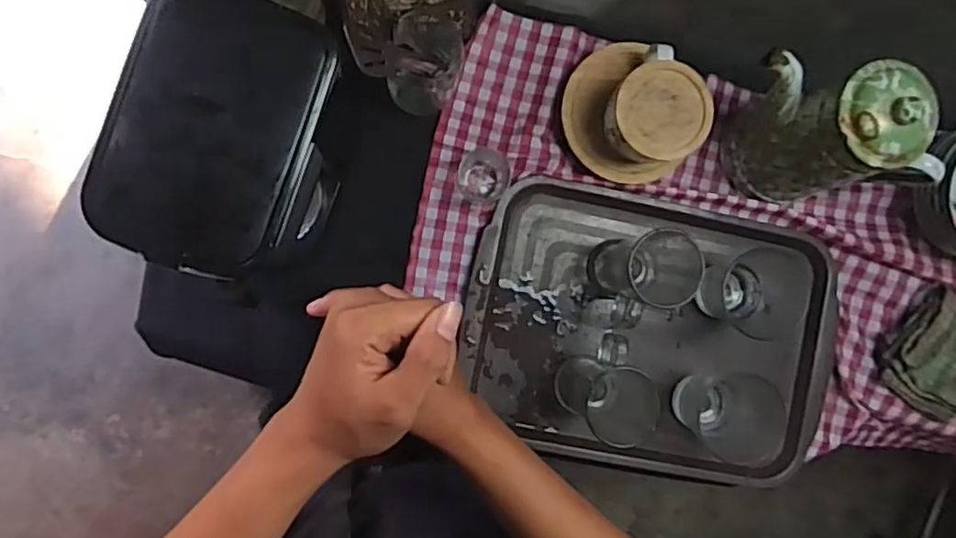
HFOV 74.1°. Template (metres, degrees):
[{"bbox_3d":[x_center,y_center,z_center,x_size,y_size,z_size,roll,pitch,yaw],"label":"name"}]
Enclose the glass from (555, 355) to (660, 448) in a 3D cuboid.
[{"bbox_3d":[0.133,0.135,0.674,0.068,0.127,0.073,0,90,-7],"label":"glass"}]

